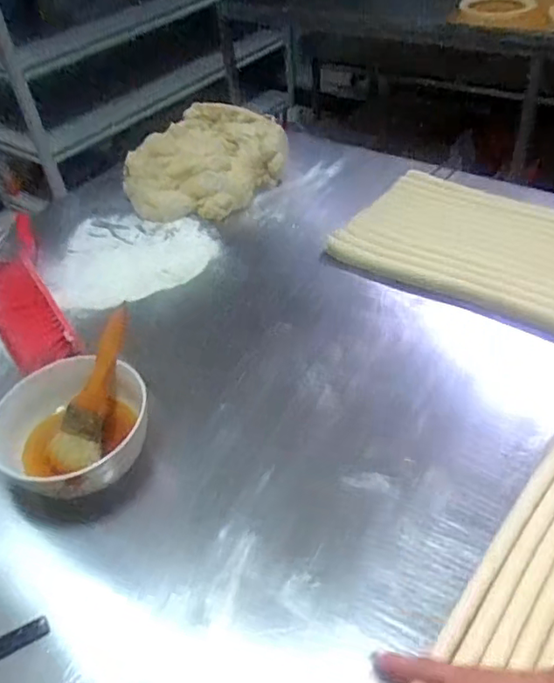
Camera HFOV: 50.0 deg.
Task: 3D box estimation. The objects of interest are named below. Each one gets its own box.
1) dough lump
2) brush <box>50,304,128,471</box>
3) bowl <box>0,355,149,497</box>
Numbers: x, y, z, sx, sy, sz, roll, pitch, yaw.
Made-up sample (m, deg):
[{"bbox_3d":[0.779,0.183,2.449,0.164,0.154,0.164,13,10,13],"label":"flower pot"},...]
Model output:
[{"bbox_3d":[-0.126,-0.302,1.000,0.222,0.079,0.272,32,56,33],"label":"dough lump"},{"bbox_3d":[-0.184,0.046,0.603,0.046,0.013,0.167,10,76,18],"label":"brush"},{"bbox_3d":[-0.191,0.093,0.592,0.138,0.079,0.141,-4,44,4],"label":"bowl"}]

